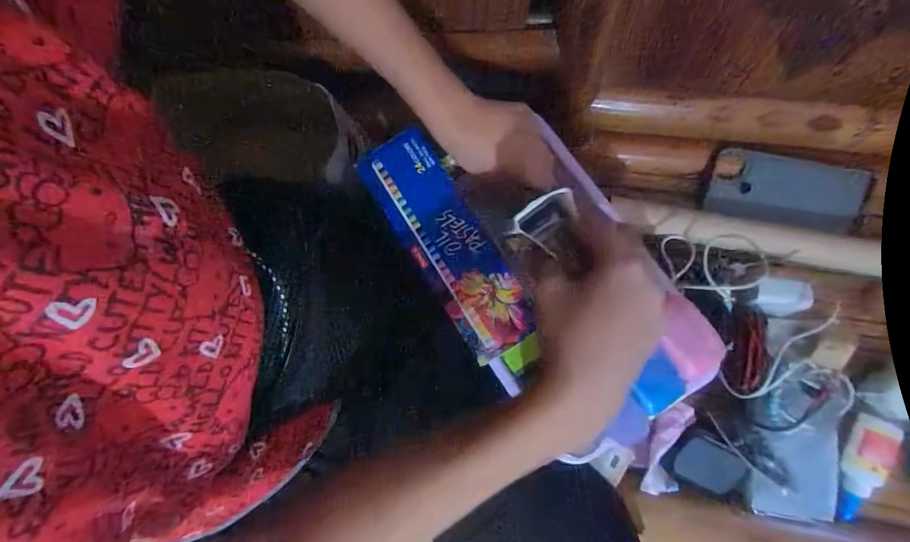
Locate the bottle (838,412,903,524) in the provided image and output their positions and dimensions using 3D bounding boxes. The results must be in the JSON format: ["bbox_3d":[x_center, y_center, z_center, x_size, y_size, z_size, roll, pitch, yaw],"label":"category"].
[{"bbox_3d":[0.411,0.200,0.413,0.038,0.022,0.103,27,86,7],"label":"bottle"}]

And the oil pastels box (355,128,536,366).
[{"bbox_3d":[-0.007,-0.025,0.358,0.065,0.011,0.208,-32,83,-6],"label":"oil pastels box"}]

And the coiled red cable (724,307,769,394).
[{"bbox_3d":[0.292,0.079,0.407,0.028,0.017,0.084,19,85,7],"label":"coiled red cable"}]

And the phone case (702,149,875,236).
[{"bbox_3d":[0.374,-0.090,0.465,0.174,0.012,0.073,10,103,-1],"label":"phone case"}]

